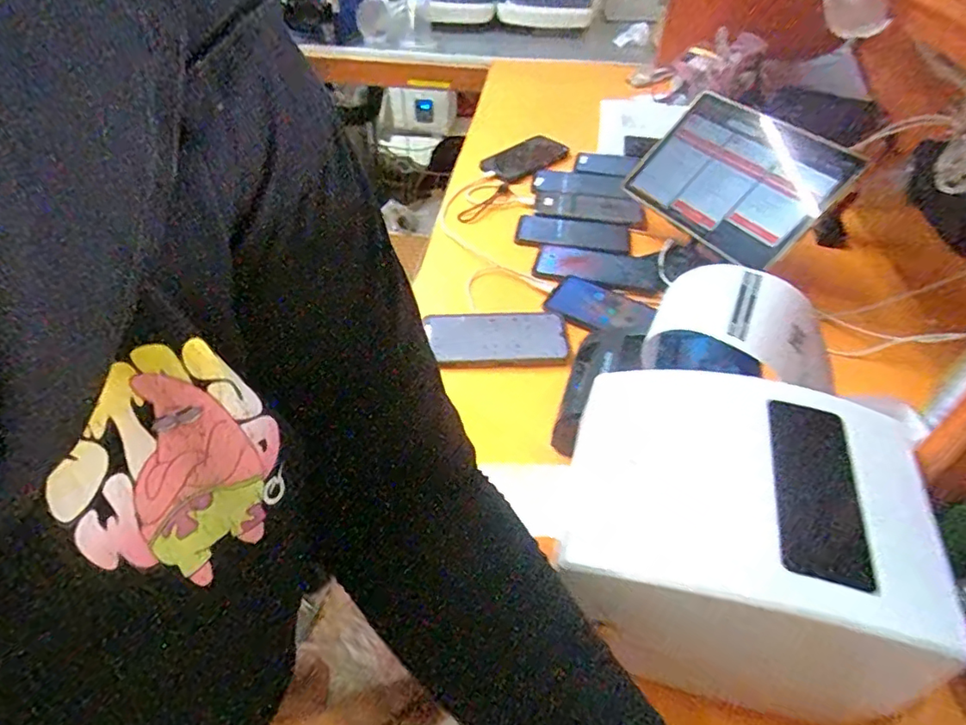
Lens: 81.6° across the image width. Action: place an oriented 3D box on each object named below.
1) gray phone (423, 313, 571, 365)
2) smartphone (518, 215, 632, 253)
[{"bbox_3d":[0.017,-0.030,0.653,0.160,0.010,0.072,1,56,-2],"label":"gray phone"},{"bbox_3d":[0.132,-0.188,0.815,0.164,0.014,0.067,9,45,7],"label":"smartphone"}]

